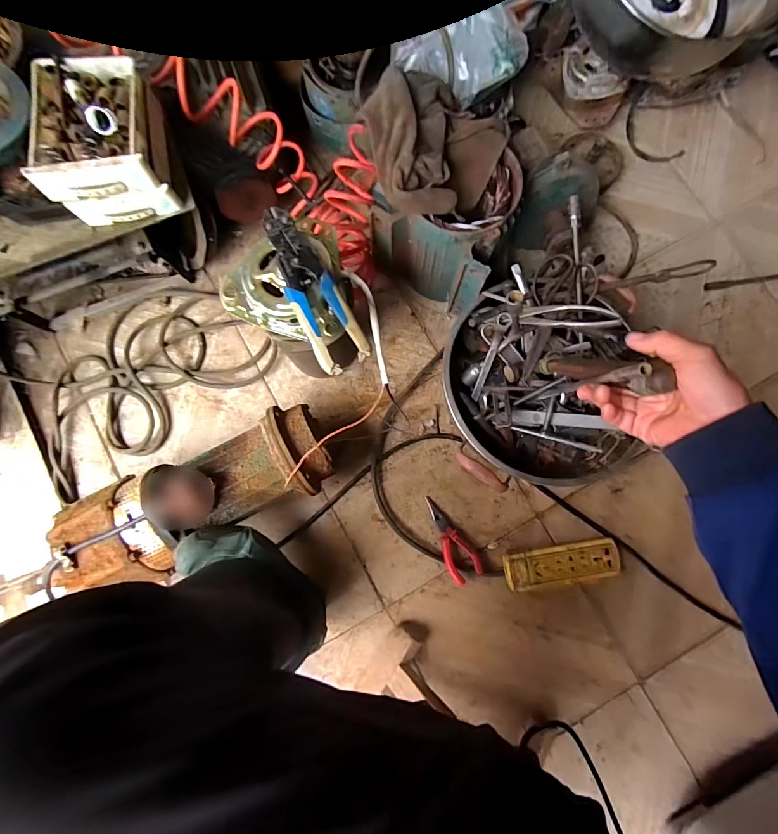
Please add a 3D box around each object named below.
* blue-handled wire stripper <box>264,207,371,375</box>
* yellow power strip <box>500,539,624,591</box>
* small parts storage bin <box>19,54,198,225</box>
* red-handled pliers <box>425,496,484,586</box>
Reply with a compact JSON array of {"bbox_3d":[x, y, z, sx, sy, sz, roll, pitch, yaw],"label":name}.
[{"bbox_3d":[-0.092,-0.150,0.454,0.056,0.017,0.208,-28,82,-4],"label":"blue-handled wire stripper"},{"bbox_3d":[0.283,0.243,0.650,0.185,0.032,0.061,-9,81,-2],"label":"yellow power strip"},{"bbox_3d":[-0.352,-0.349,0.493,0.141,0.083,0.173,-11,81,-2],"label":"small parts storage bin"},{"bbox_3d":[0.098,0.206,0.660,0.055,0.021,0.146,-32,83,-5],"label":"red-handled pliers"}]

